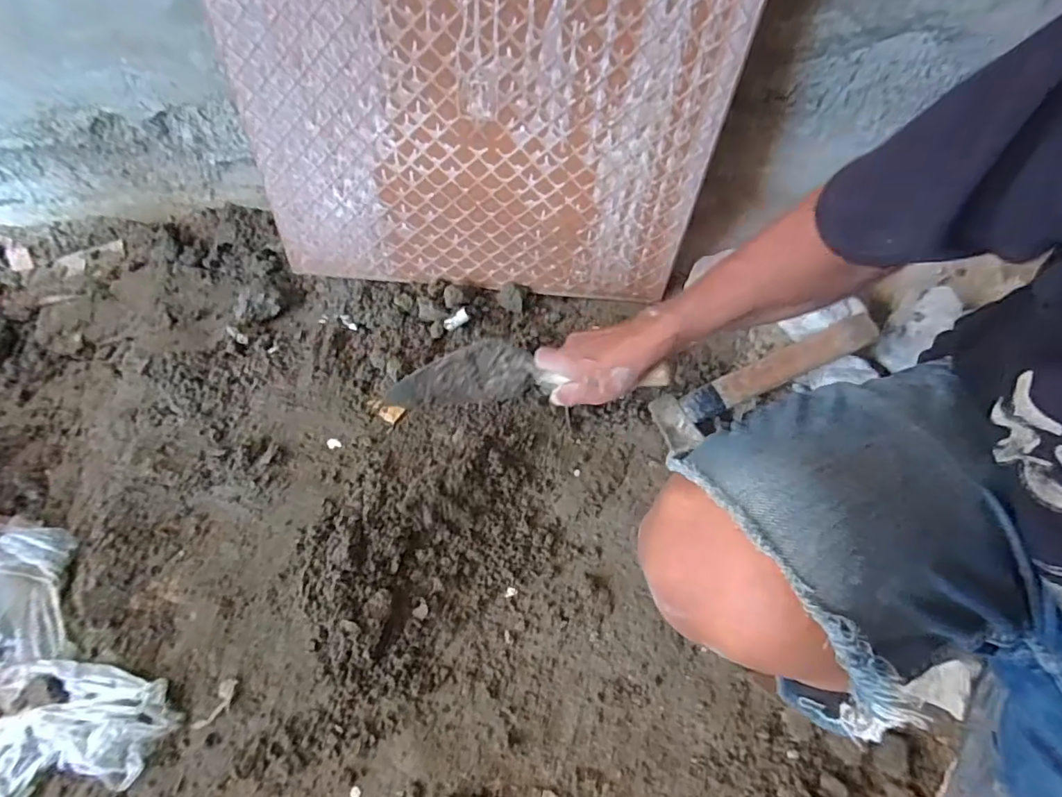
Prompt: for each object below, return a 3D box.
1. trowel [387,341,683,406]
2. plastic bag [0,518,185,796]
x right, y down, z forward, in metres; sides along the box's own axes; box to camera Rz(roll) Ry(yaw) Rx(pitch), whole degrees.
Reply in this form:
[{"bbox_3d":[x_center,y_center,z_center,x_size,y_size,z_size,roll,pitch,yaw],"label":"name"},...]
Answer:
[{"bbox_3d":[-0.008,-0.025,0.587,0.304,0.077,0.049,-4,56,14],"label":"trowel"},{"bbox_3d":[-0.520,0.280,0.551,0.328,0.042,0.234,24,65,14],"label":"plastic bag"}]

